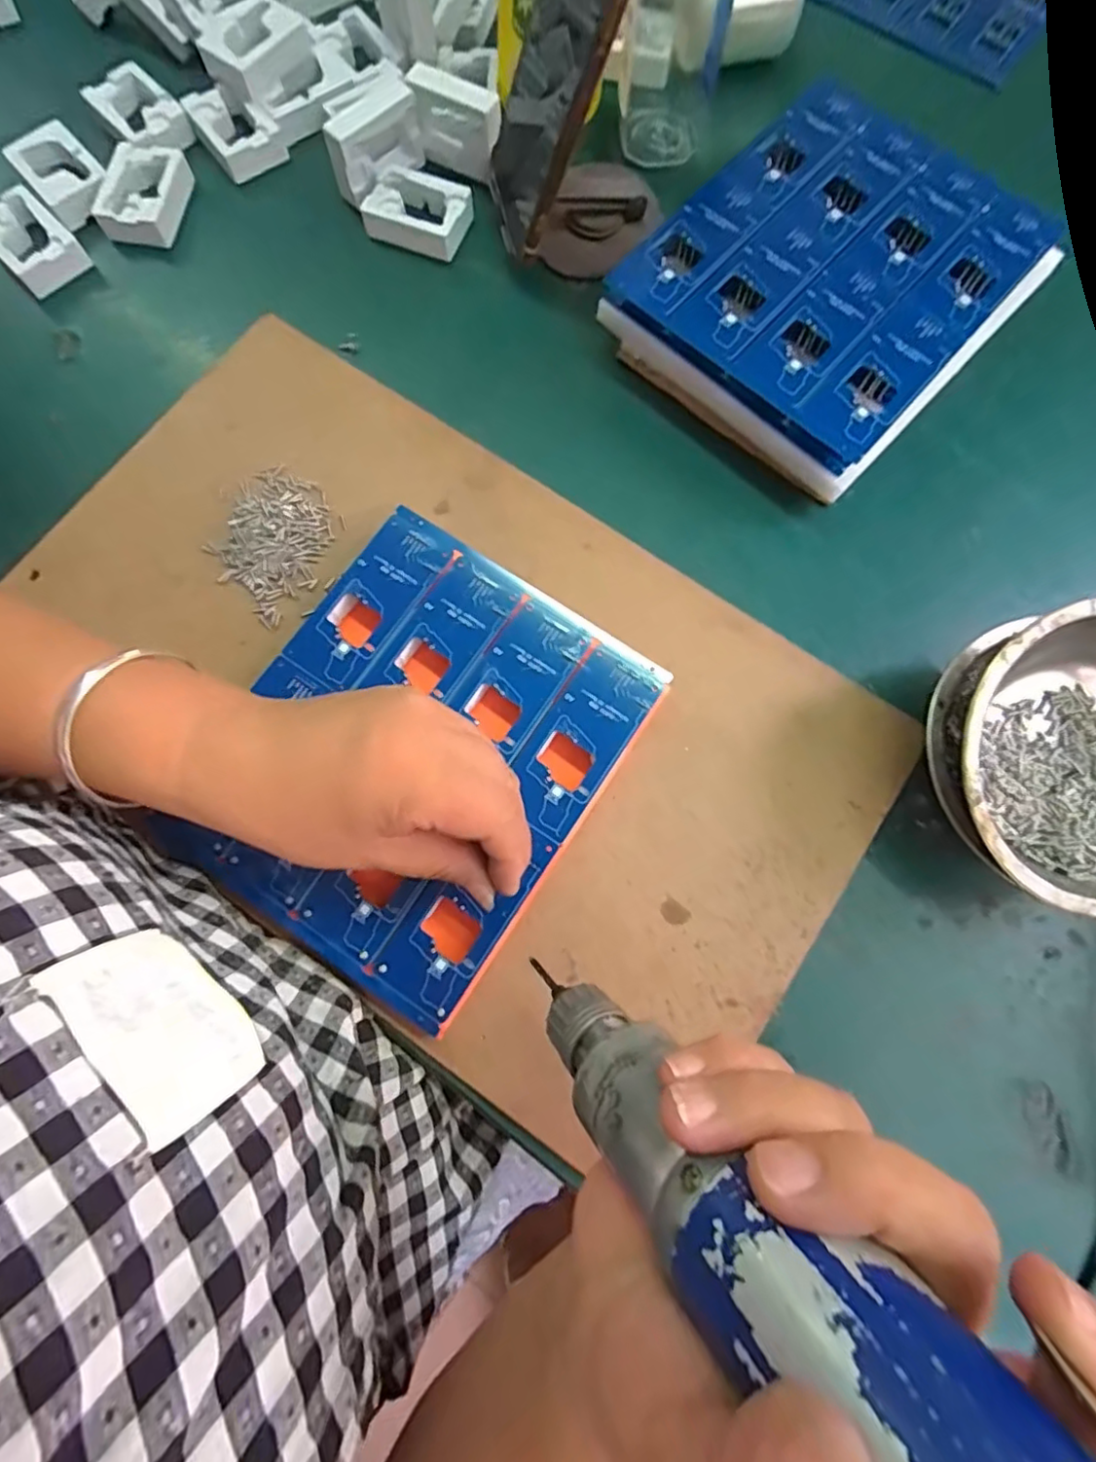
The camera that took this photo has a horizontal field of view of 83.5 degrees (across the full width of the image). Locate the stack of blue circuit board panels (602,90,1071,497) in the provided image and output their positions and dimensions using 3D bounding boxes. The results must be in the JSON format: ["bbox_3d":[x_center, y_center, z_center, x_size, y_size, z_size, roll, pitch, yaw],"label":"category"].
[{"bbox_3d":[0.151,-0.241,0.338,0.165,0.046,0.184,44,81,9],"label":"stack of blue circuit board panels"}]

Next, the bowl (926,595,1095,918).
[{"bbox_3d":[0.227,0.014,0.271,0.120,0.070,0.121,0,78,0],"label":"bowl"}]

